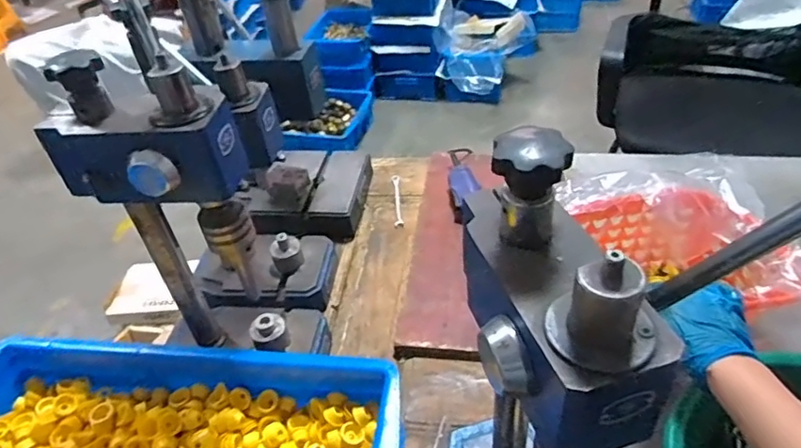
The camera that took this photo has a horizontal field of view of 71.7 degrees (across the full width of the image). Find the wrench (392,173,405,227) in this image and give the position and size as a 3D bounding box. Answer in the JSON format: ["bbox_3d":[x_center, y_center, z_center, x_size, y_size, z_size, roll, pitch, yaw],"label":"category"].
[{"bbox_3d":[-0.005,-0.043,0.977,0.015,0.004,0.149,-6,42,0],"label":"wrench"}]

